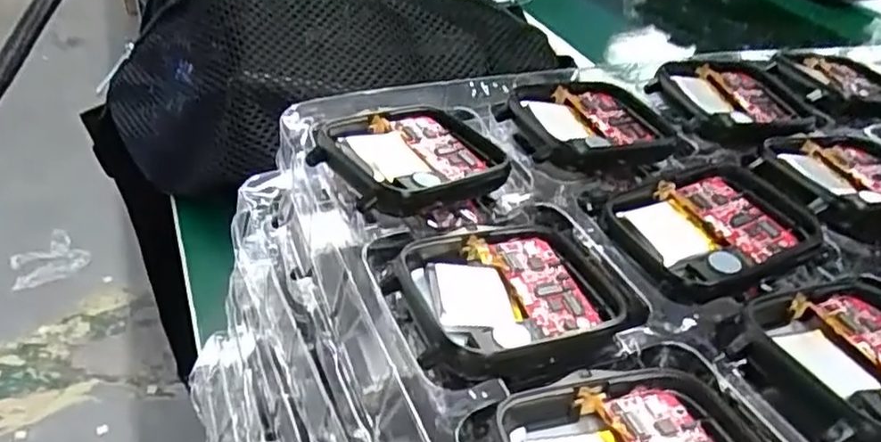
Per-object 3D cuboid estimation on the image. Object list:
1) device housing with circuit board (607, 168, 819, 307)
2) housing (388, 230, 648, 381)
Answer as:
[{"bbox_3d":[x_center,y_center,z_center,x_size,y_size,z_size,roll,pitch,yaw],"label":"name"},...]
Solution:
[{"bbox_3d":[0.067,0.001,0.170,0.049,0.008,0.039,-14,40,-25],"label":"device housing with circuit board"},{"bbox_3d":[0.015,0.016,0.149,0.047,0.006,0.041,-11,38,-20],"label":"housing"}]

